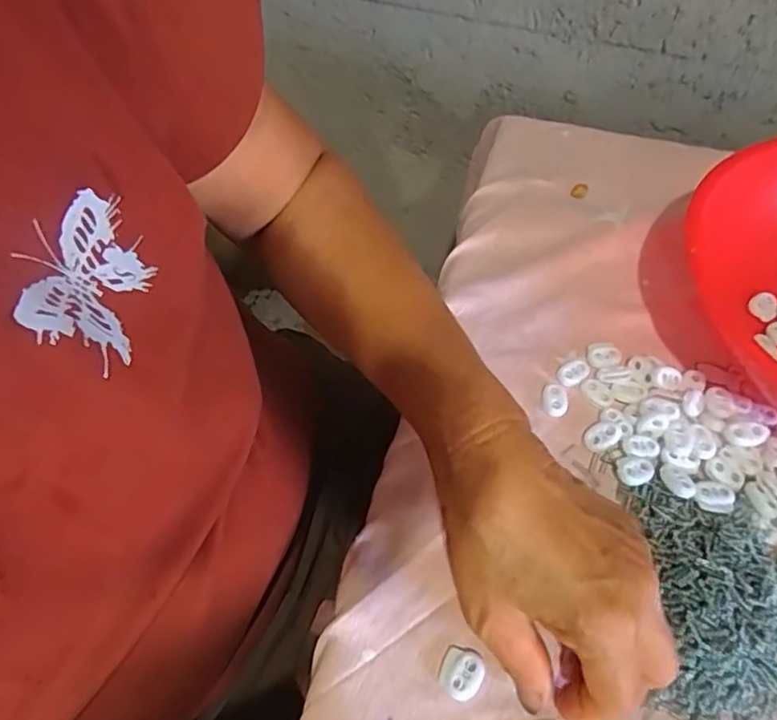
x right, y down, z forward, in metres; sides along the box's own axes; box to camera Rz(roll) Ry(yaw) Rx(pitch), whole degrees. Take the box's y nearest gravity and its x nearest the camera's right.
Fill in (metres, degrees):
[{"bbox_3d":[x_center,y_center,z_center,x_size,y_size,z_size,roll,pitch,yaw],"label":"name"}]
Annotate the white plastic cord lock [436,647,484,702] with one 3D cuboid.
[{"bbox_3d":[0.035,0.153,0.294,0.020,0.006,0.021,20,58,13],"label":"white plastic cord lock"}]

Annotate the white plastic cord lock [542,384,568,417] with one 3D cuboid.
[{"bbox_3d":[0.105,0.024,0.377,0.015,0.004,0.021,2,56,2],"label":"white plastic cord lock"}]

